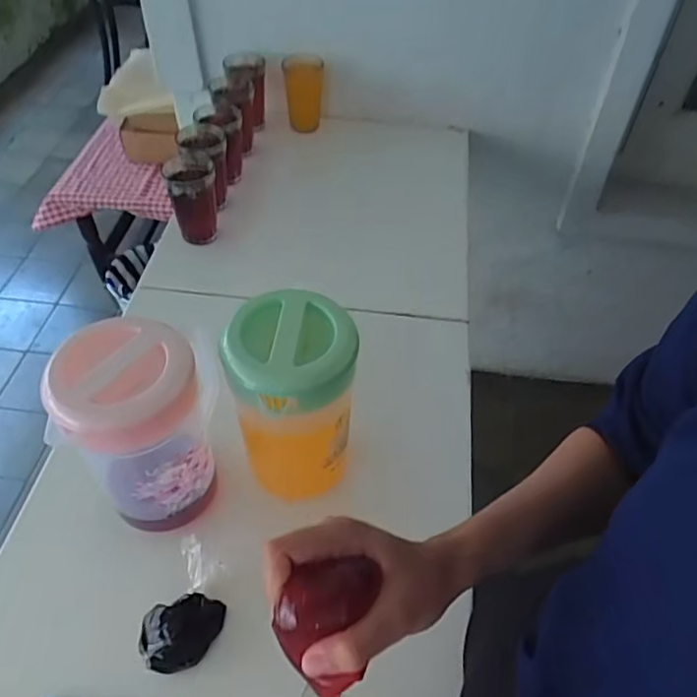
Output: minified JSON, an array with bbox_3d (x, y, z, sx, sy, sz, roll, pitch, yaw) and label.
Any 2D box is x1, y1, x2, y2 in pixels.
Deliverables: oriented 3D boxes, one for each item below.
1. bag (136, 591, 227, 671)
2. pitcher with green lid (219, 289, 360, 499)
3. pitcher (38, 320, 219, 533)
[{"bbox_3d":[-0.158,0.269,0.576,0.079,0.028,0.058,-21,53,-20],"label":"bag"},{"bbox_3d":[-0.058,0.056,0.626,0.111,0.213,0.113,-17,52,-16],"label":"pitcher with green lid"},{"bbox_3d":[-0.200,0.080,0.591,0.112,0.205,0.108,-5,49,-7],"label":"pitcher"}]

